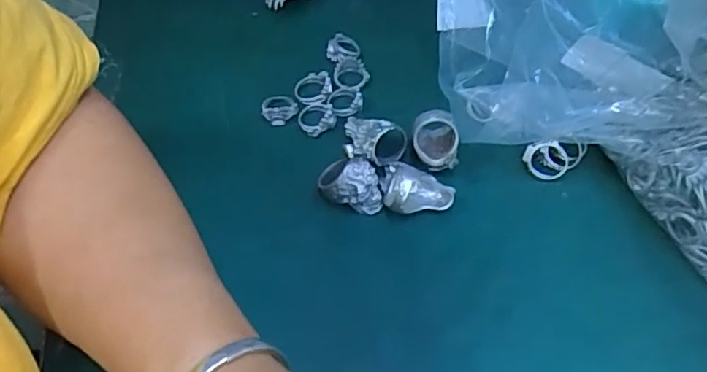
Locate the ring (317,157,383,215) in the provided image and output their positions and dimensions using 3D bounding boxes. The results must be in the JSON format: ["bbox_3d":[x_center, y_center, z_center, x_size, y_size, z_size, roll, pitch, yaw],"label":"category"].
[{"bbox_3d":[-0.002,0.000,0.311,0.033,0.030,0.018,-3,54,0],"label":"ring"}]

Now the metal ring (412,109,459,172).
[{"bbox_3d":[0.046,-0.027,0.325,0.024,0.033,0.027,-5,17,9],"label":"metal ring"}]

